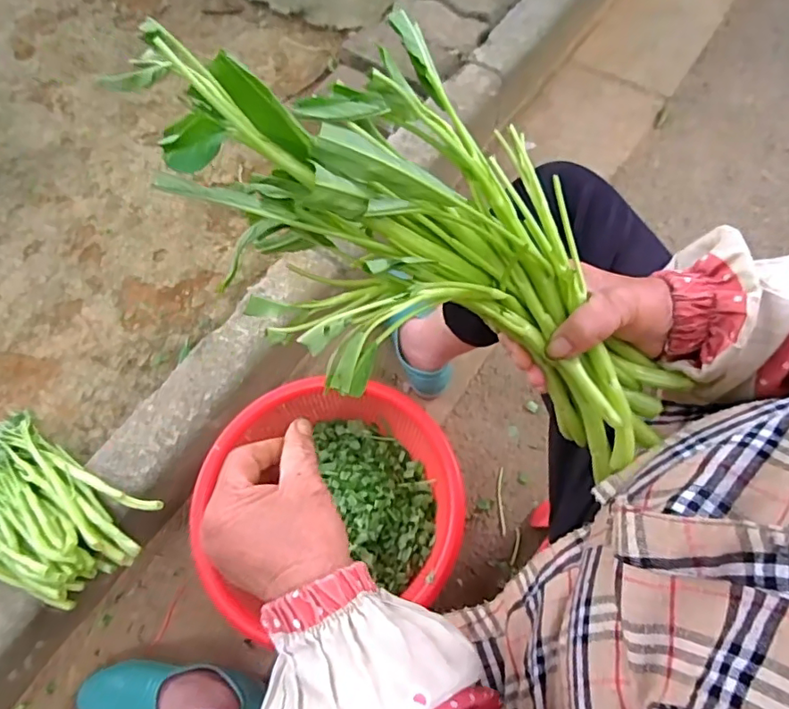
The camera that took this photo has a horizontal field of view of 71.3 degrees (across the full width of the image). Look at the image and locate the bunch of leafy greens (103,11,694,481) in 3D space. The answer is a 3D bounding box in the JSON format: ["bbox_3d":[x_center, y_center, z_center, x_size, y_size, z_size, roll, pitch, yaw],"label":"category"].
[{"bbox_3d":[0.027,-0.049,0.326,0.346,0.097,0.173,29,61,-23],"label":"bunch of leafy greens"}]

